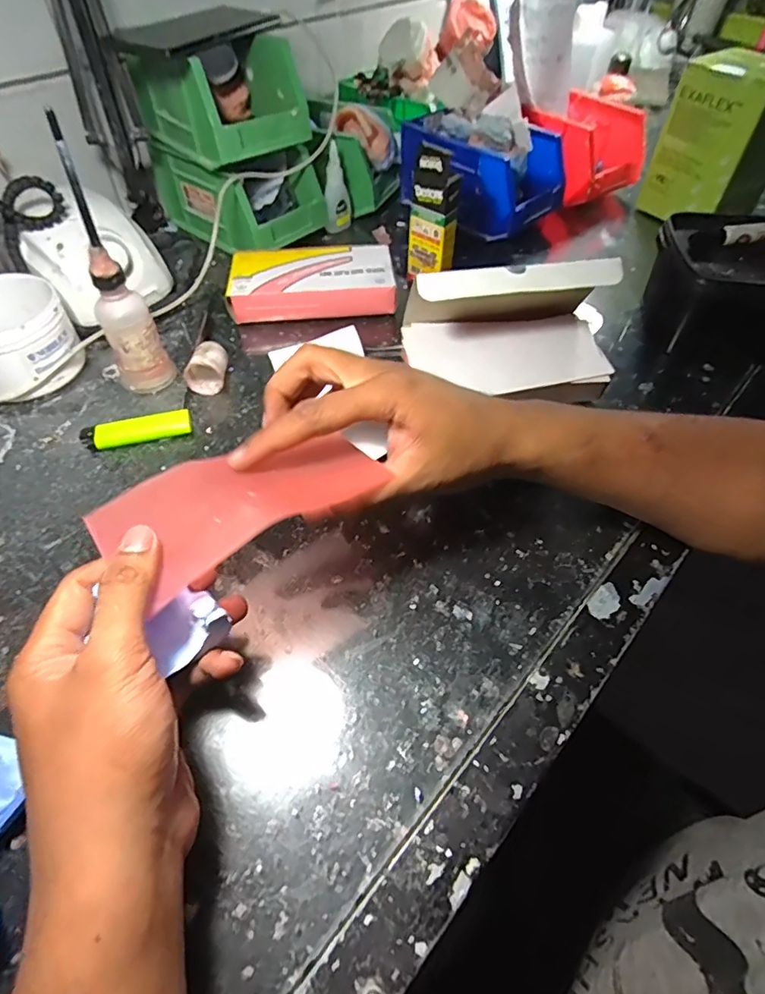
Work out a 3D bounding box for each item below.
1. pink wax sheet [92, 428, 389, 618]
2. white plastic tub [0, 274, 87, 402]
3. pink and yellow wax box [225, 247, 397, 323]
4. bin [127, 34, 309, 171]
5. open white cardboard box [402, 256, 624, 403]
[{"bbox_3d":[-0.072,-0.002,0.268,0.137,0.015,0.071,-28,58,-21],"label":"pink wax sheet"},{"bbox_3d":[-0.296,-0.125,0.419,0.088,0.065,0.075,-28,58,-21],"label":"white plastic tub"},{"bbox_3d":[-0.067,-0.205,0.504,0.153,0.034,0.089,-3,52,-3],"label":"pink and yellow wax box"},{"bbox_3d":[-0.156,-0.382,0.503,0.099,0.084,0.171,-38,63,-25],"label":"bin"},{"bbox_3d":[0.095,-0.126,0.393,0.149,0.093,0.081,0,52,-1],"label":"open white cardboard box"}]

